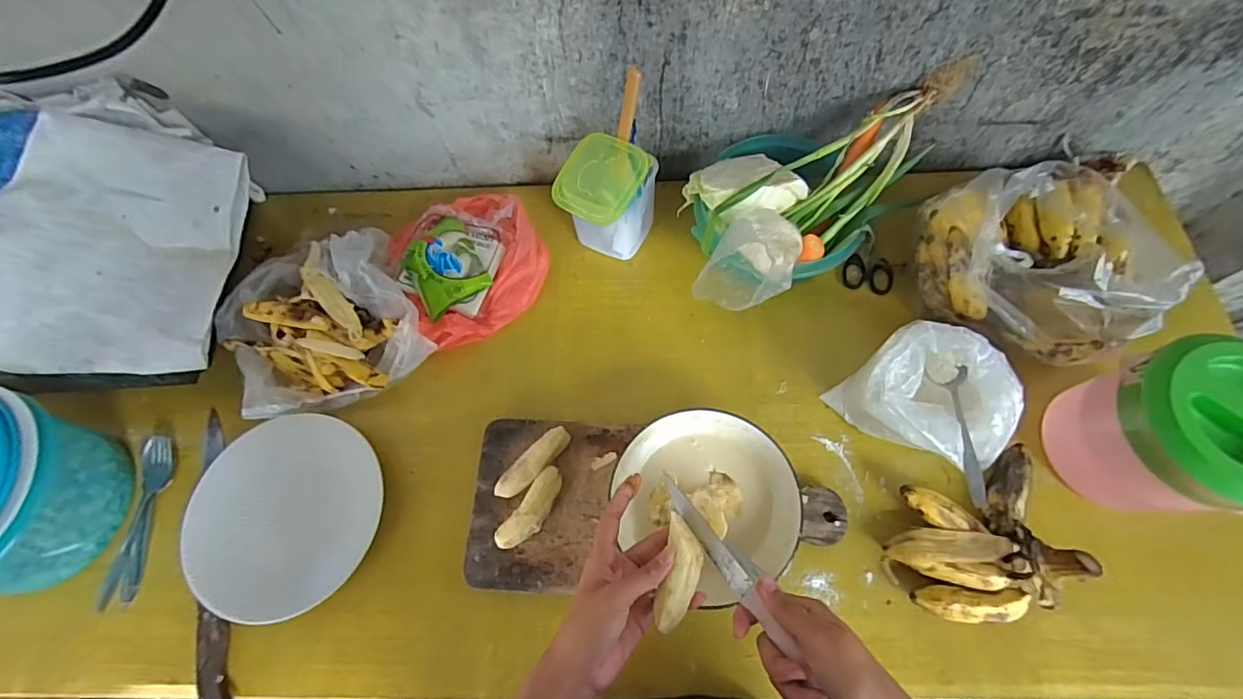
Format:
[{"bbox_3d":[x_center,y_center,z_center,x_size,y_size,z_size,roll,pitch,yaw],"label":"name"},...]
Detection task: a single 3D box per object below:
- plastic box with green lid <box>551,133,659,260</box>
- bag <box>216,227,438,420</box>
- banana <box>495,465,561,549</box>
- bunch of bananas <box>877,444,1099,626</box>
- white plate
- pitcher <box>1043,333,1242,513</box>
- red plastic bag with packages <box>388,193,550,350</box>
[{"bbox_3d":[-0.021,-0.171,0.624,0.095,0.124,0.095,24,72,12],"label":"plastic box with green lid"},{"bbox_3d":[-0.341,-0.036,0.596,0.198,0.094,0.199,-27,70,-8],"label":"bag"},{"bbox_3d":[-0.087,0.159,0.522,0.031,0.026,0.087,33,74,15],"label":"banana"},{"bbox_3d":[0.339,0.177,0.493,0.170,0.053,0.126,-17,69,-4],"label":"bunch of bananas"},{"bbox_3d":[-0.348,0.165,0.538,0.193,0.014,0.192,-1,72,4],"label":"white plate"},{"bbox_3d":[0.499,0.079,0.470,0.142,0.147,0.124,0,68,3],"label":"pitcher"},{"bbox_3d":[-0.183,-0.113,0.637,0.170,0.070,0.177,-32,70,-9],"label":"red plastic bag with packages"}]

